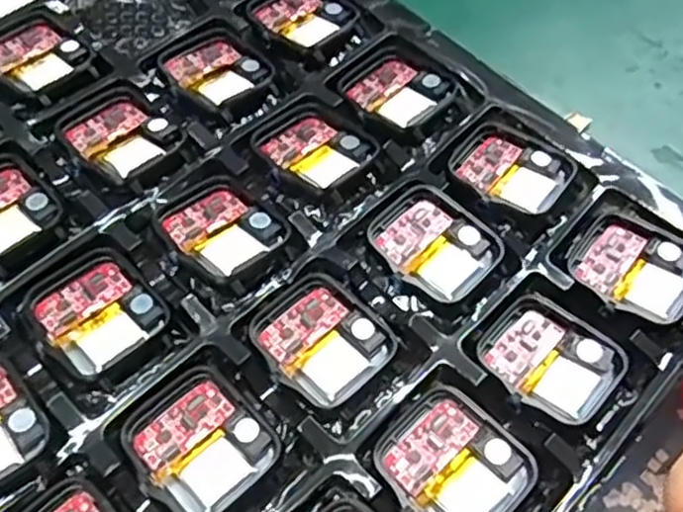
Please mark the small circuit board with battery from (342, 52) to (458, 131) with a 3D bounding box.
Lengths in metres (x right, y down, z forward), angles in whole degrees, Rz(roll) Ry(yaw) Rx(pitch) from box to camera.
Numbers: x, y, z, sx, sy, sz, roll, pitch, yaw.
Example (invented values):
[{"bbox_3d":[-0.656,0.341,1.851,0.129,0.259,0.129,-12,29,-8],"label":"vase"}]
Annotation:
[{"bbox_3d":[0.023,-0.068,0.287,0.038,0.010,0.033,42,66,19],"label":"small circuit board with battery"}]

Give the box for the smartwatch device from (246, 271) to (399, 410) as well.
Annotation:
[{"bbox_3d":[-0.006,0.027,0.233,0.040,0.005,0.036,42,66,19],"label":"smartwatch device"}]

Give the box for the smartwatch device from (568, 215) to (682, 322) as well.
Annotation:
[{"bbox_3d":[0.106,0.004,0.251,0.042,0.006,0.035,34,63,16],"label":"smartwatch device"}]

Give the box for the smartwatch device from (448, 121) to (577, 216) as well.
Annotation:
[{"bbox_3d":[0.063,-0.033,0.270,0.042,0.007,0.037,40,64,21],"label":"smartwatch device"}]

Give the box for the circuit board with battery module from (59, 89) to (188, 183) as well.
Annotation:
[{"bbox_3d":[-0.084,-0.047,0.268,0.041,0.004,0.036,39,65,18],"label":"circuit board with battery module"}]

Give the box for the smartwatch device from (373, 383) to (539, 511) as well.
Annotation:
[{"bbox_3d":[0.034,0.062,0.212,0.036,0.005,0.041,-37,68,-22],"label":"smartwatch device"}]

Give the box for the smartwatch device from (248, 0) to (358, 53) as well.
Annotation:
[{"bbox_3d":[-0.016,-0.105,0.304,0.038,0.005,0.037,41,65,19],"label":"smartwatch device"}]

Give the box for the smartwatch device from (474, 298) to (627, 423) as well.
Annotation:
[{"bbox_3d":[0.070,0.034,0.234,0.041,0.007,0.037,41,65,19],"label":"smartwatch device"}]

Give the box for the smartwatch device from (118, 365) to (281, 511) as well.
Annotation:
[{"bbox_3d":[-0.043,0.057,0.215,0.041,0.007,0.037,41,66,19],"label":"smartwatch device"}]

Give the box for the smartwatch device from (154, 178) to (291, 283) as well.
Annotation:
[{"bbox_3d":[-0.043,-0.010,0.250,0.036,0.010,0.039,-39,69,-23],"label":"smartwatch device"}]

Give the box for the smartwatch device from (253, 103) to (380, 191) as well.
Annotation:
[{"bbox_3d":[-0.011,-0.043,0.268,0.036,0.007,0.040,-39,69,-23],"label":"smartwatch device"}]

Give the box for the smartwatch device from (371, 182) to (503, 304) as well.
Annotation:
[{"bbox_3d":[0.033,-0.004,0.252,0.041,0.009,0.035,41,66,19],"label":"smartwatch device"}]

